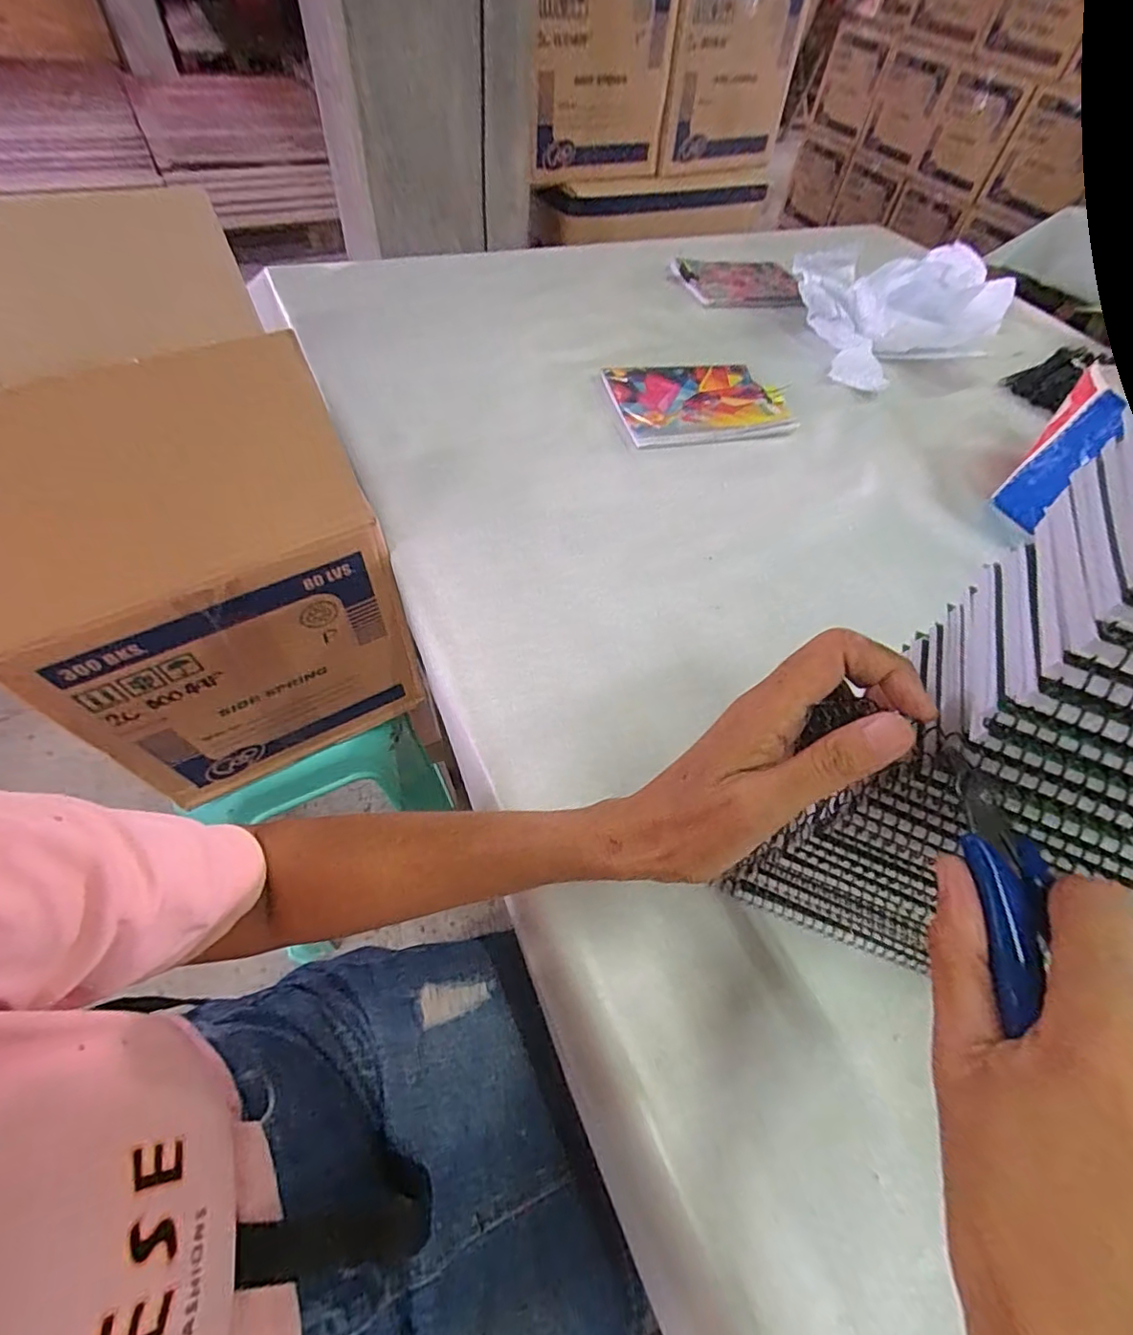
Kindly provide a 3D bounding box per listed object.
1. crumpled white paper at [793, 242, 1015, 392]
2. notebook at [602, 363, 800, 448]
[{"bbox_3d":[0.441,-0.499,0.783,0.267,0.090,0.221,-22,61,-18],"label":"crumpled white paper"},{"bbox_3d":[0.161,-0.324,0.682,0.203,0.015,0.149,-9,58,-10],"label":"notebook"}]

